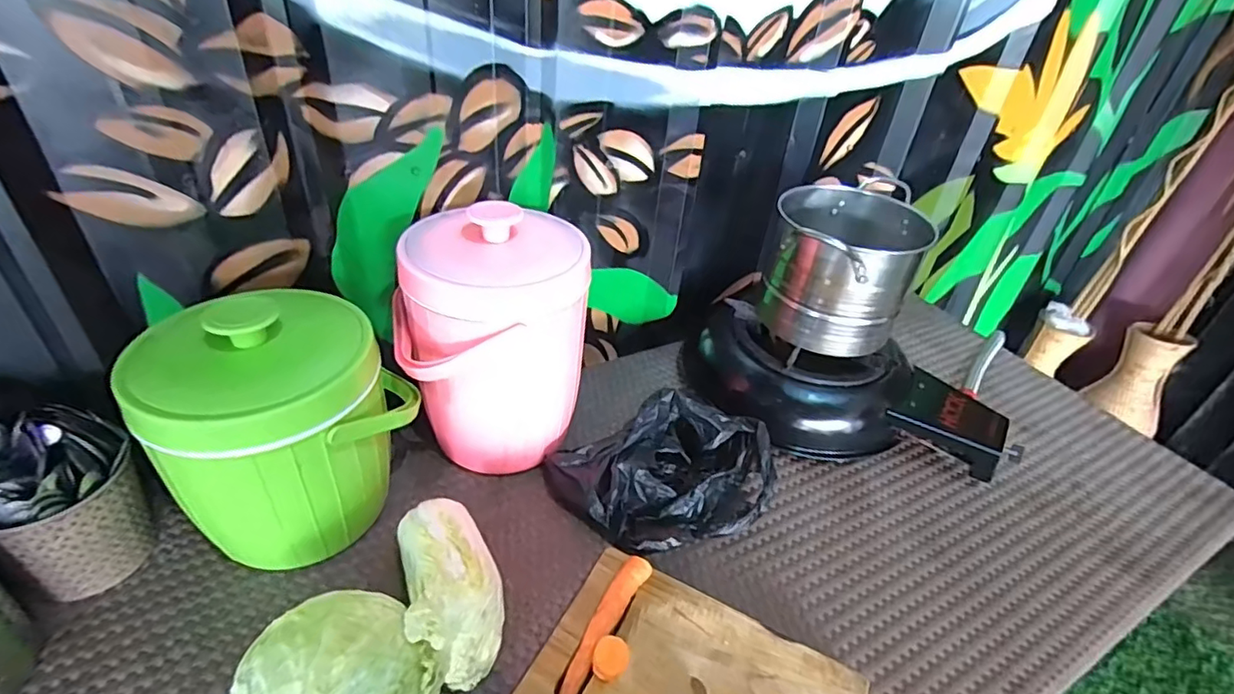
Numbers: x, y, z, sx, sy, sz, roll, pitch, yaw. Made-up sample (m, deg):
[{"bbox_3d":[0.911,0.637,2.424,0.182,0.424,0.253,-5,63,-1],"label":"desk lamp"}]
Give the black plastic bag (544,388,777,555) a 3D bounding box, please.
[{"bbox_3d":[0.068,0.156,0.727,0.259,0.081,0.188,-16,41,-27],"label":"black plastic bag"}]

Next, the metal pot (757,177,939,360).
[{"bbox_3d":[0.326,-0.108,0.843,0.191,0.193,0.197,4,36,-3],"label":"metal pot"}]

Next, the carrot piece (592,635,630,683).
[{"bbox_3d":[-0.006,0.304,0.545,0.033,0.037,0.030,4,36,-3],"label":"carrot piece"}]

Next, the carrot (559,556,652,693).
[{"bbox_3d":[-0.013,0.285,0.582,0.030,0.025,0.157,22,39,21],"label":"carrot"}]

